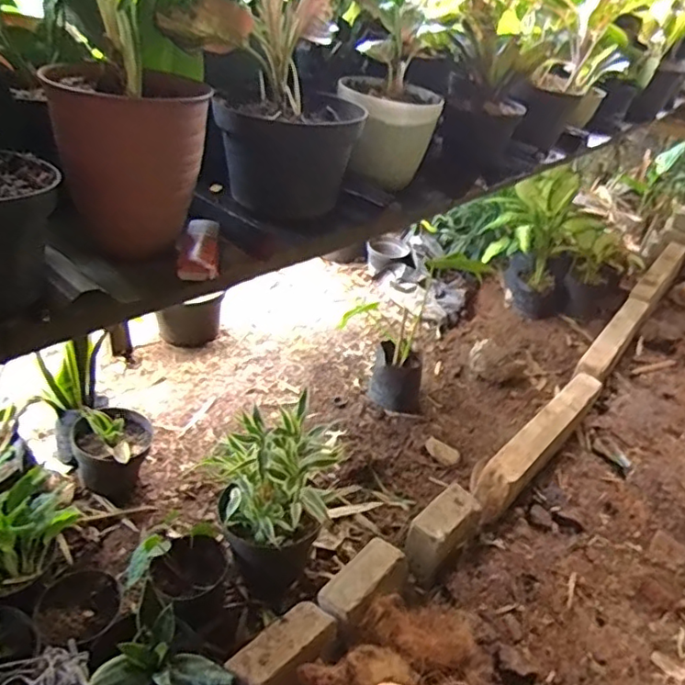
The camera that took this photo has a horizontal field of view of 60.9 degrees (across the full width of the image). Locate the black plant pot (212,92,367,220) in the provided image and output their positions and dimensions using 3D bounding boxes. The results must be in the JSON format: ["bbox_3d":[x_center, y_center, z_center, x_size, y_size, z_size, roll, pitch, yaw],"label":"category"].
[{"bbox_3d":[-0.071,-0.280,0.887,0.185,0.147,0.169,2,33,-1],"label":"black plant pot"}]

